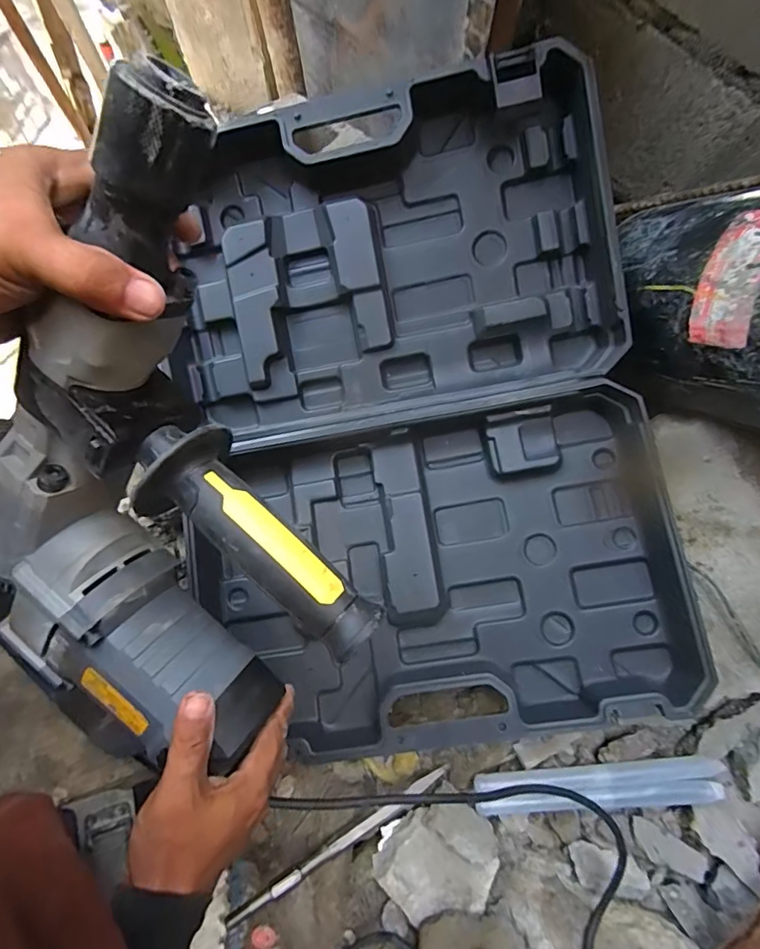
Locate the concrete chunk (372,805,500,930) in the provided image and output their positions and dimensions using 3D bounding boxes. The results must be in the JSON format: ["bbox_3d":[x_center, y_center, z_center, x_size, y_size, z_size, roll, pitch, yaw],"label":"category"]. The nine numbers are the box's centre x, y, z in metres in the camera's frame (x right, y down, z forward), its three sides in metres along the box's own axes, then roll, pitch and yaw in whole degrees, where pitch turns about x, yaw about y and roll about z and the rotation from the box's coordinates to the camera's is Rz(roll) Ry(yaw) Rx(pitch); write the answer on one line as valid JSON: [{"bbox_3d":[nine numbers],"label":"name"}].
[{"bbox_3d":[0.064,0.441,0.557,0.137,0.034,0.112,-6,75,-2],"label":"concrete chunk"}]

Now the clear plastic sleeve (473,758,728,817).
[{"bbox_3d":[0.265,0.376,0.590,0.296,0.018,0.047,-2,75,-1],"label":"clear plastic sleeve"}]

